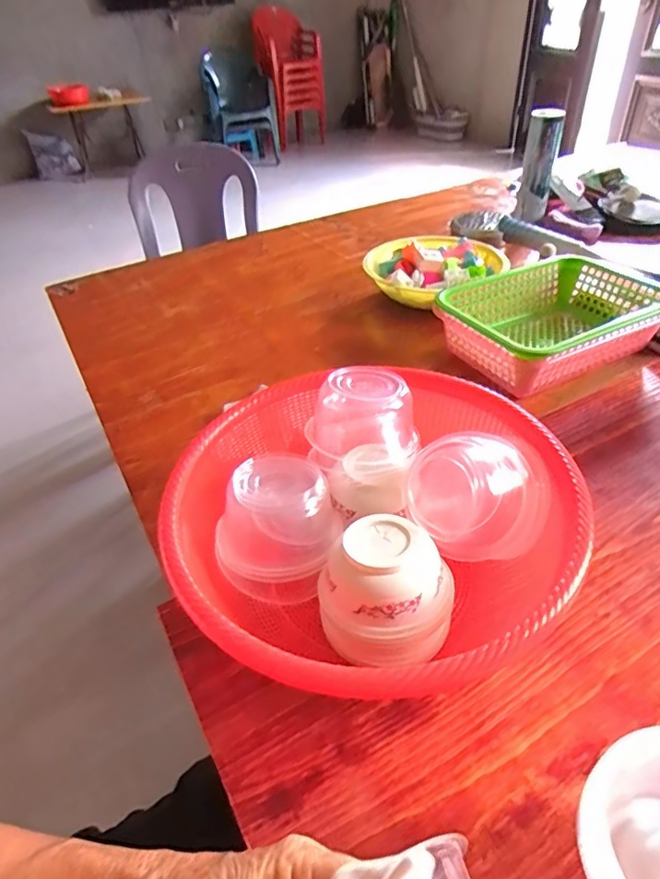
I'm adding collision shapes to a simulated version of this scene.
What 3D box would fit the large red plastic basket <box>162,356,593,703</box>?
[{"bbox_3d":[0.032,0.072,0.478,0.336,0.144,0.338,-3,39,2],"label":"large red plastic basket"}]

